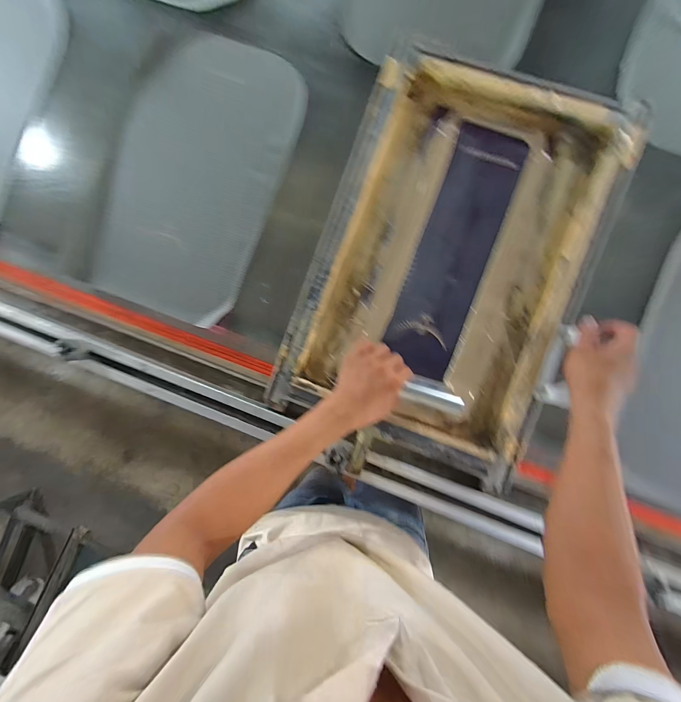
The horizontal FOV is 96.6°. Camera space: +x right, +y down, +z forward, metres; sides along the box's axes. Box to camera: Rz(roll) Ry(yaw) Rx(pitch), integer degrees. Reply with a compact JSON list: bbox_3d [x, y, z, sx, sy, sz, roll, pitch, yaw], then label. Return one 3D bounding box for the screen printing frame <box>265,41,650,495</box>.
[{"bbox_3d":[0.180,-0.150,0.508,0.420,0.045,0.689,20,90,5],"label":"screen printing frame"}]

